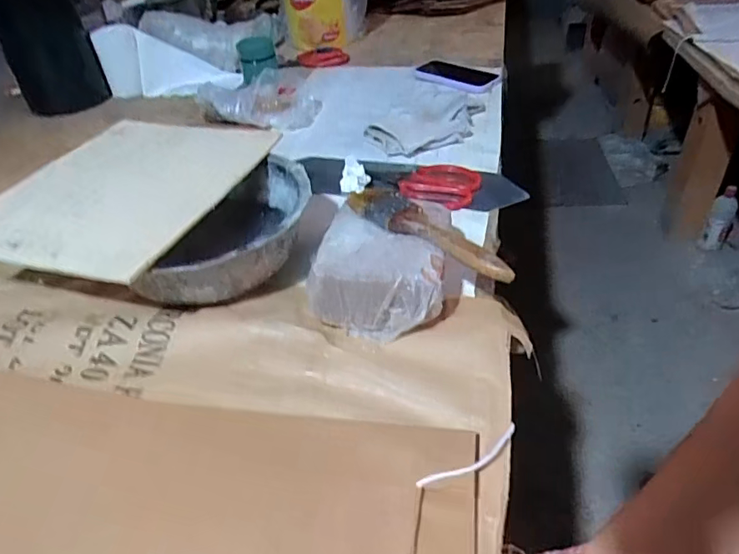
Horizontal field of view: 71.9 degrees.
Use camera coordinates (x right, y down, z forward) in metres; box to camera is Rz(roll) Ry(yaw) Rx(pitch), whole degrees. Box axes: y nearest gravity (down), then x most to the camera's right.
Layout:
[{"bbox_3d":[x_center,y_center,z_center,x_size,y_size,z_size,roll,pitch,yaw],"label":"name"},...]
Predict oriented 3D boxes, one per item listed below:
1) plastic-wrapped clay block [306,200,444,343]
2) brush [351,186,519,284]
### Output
[{"bbox_3d":[0.012,-0.002,0.465,0.117,0.060,0.109,9,43,16],"label":"plastic-wrapped clay block"},{"bbox_3d":[0.054,-0.044,0.455,0.171,0.023,0.038,29,52,34],"label":"brush"}]

